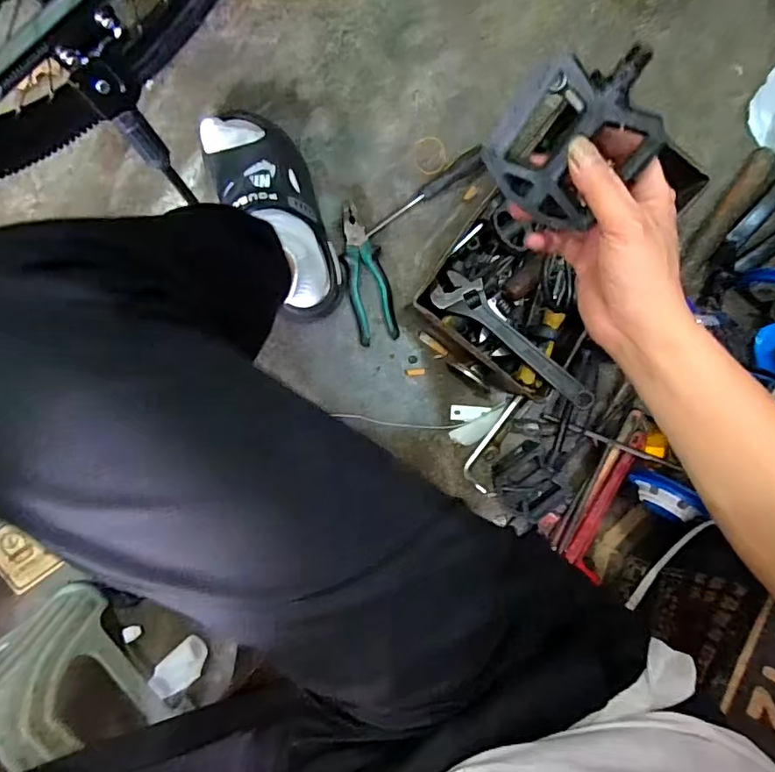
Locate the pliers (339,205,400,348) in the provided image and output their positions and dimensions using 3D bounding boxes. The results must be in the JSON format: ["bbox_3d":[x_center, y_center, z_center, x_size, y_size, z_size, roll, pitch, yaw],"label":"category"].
[{"bbox_3d":[-0.029,-0.152,0.698,0.056,0.018,0.184,-14,96,-4],"label":"pliers"}]

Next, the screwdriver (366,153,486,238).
[{"bbox_3d":[0.049,-0.261,0.695,0.184,0.022,0.021,-31,97,-2],"label":"screwdriver"}]

